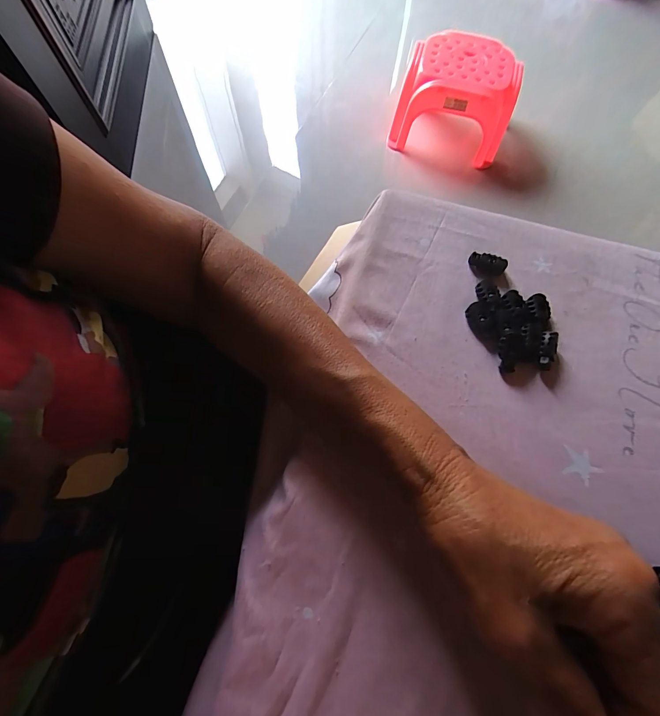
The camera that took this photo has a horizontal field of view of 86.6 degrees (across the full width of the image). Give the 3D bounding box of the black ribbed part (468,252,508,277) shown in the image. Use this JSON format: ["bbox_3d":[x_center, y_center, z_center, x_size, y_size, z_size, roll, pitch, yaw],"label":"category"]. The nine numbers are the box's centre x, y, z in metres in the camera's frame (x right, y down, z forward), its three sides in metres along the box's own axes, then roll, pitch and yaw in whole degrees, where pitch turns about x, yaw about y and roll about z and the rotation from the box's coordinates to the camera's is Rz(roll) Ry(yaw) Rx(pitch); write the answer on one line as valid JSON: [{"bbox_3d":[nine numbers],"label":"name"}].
[{"bbox_3d":[0.126,-0.075,0.281,0.029,0.007,0.014,19,69,7],"label":"black ribbed part"}]

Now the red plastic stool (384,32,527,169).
[{"bbox_3d":[0.365,-0.746,1.034,0.308,0.242,0.308,18,69,7],"label":"red plastic stool"}]

